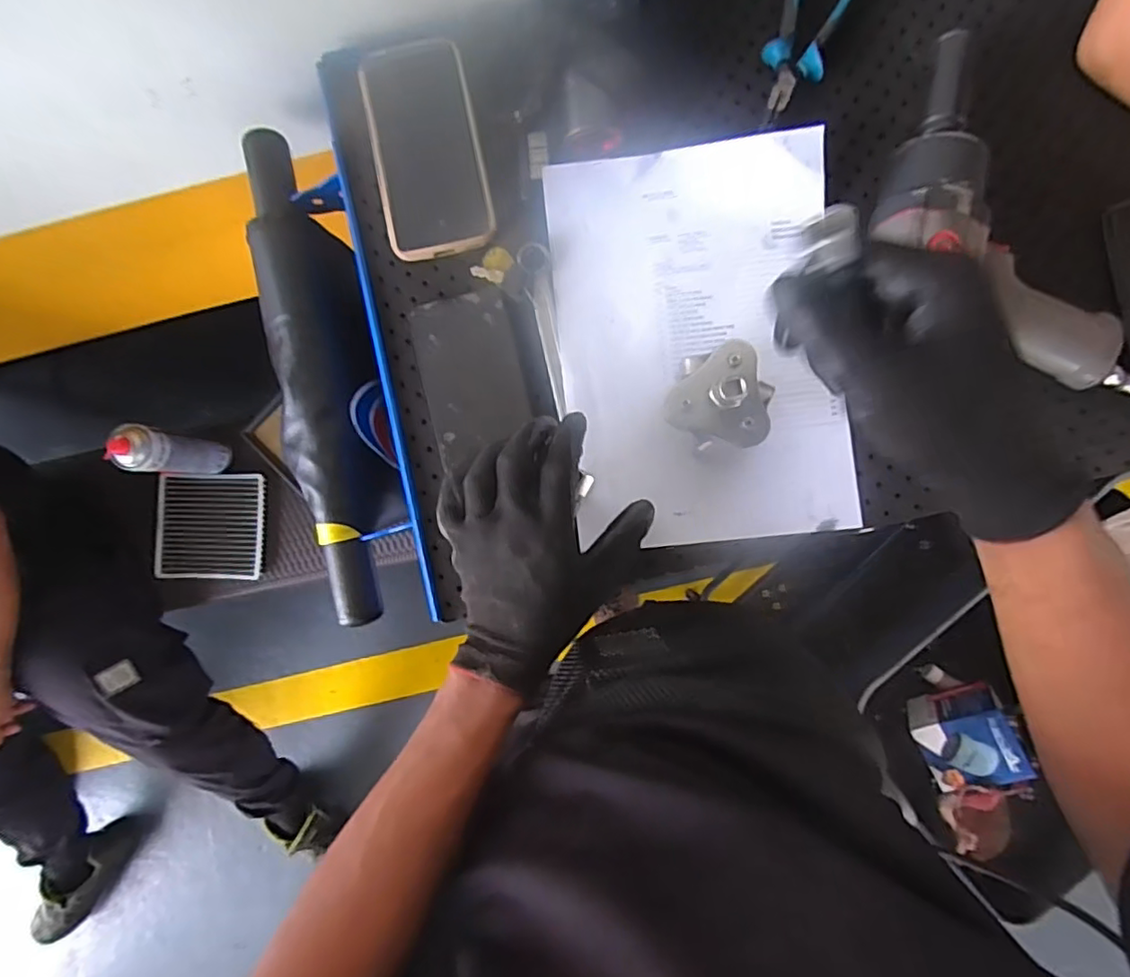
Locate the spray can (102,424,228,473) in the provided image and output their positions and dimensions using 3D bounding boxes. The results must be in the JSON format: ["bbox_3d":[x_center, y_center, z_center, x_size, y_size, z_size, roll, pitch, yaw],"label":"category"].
[{"bbox_3d":[-0.606,-0.053,0.946,0.053,0.215,0.064,11,88,3],"label":"spray can"}]

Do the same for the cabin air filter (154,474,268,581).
[{"bbox_3d":[-0.604,0.066,1.050,0.181,0.032,0.176,1,87,3],"label":"cabin air filter"}]

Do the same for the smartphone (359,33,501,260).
[{"bbox_3d":[-0.109,-0.266,0.477,0.083,0.017,0.161,-12,86,2],"label":"smartphone"}]

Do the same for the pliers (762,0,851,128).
[{"bbox_3d":[0.184,-0.351,0.468,0.048,0.028,0.132,21,88,4],"label":"pliers"}]

